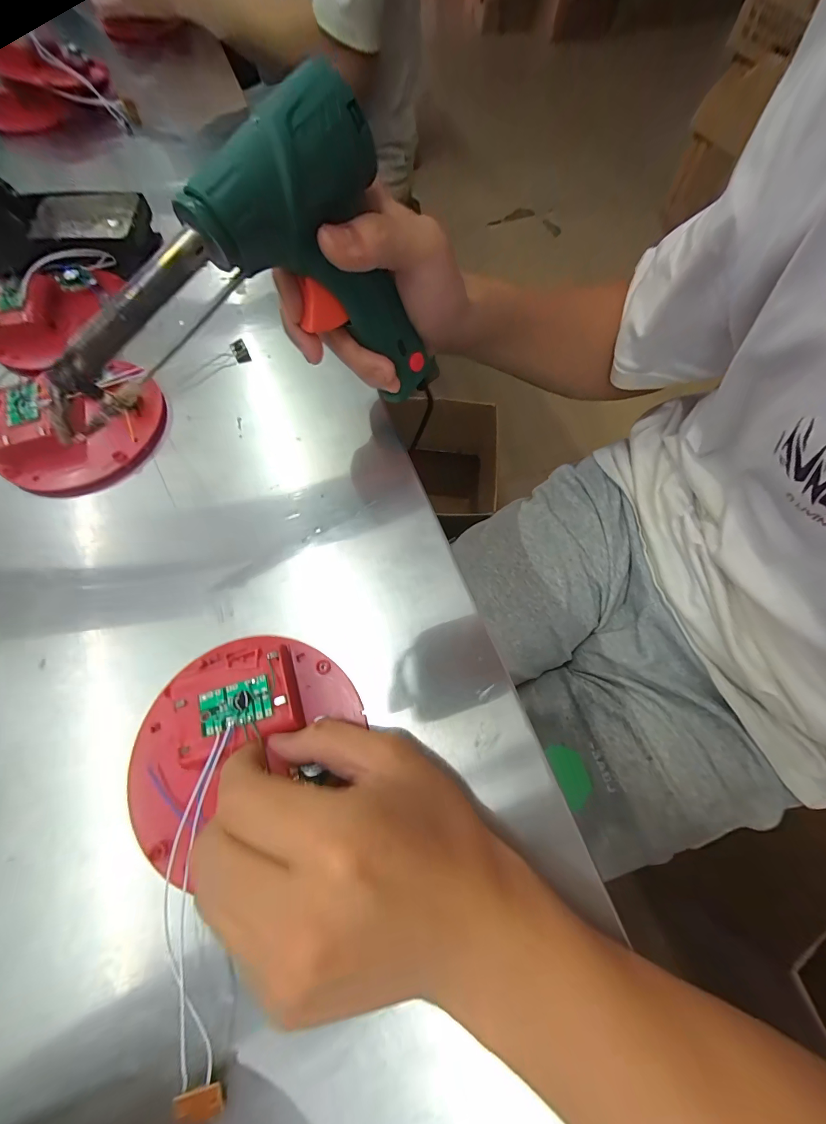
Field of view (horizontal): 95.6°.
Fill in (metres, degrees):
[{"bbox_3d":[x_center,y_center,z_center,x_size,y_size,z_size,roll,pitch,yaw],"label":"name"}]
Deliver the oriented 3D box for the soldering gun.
[{"bbox_3d":[-0.080,-0.120,0.192,0.188,0.125,0.048,-35,73,-13],"label":"soldering gun"}]

